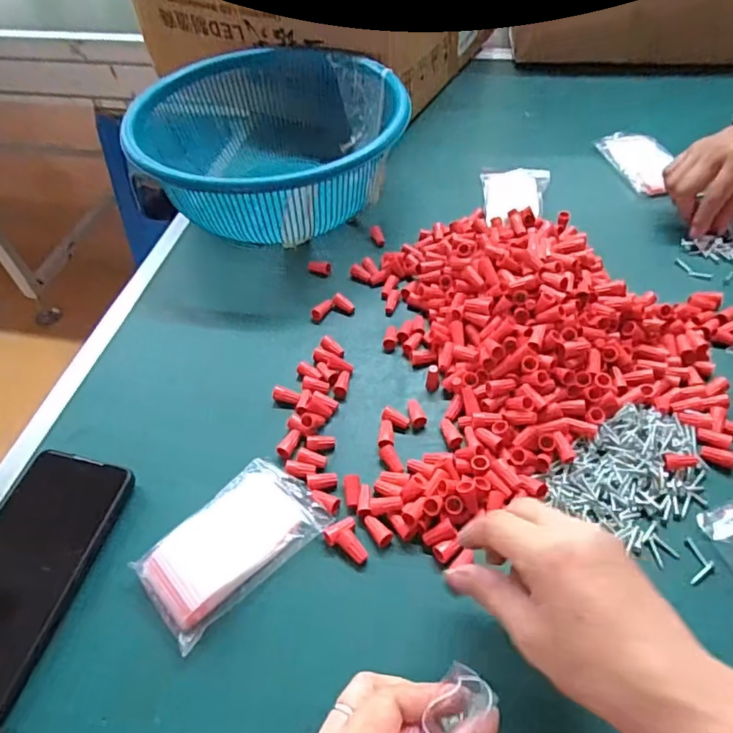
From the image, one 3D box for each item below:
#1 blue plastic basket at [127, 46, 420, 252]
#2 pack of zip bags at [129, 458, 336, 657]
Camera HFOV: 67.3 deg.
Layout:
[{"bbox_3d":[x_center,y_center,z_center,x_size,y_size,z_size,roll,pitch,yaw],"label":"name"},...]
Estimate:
[{"bbox_3d":[-0.095,-0.248,0.601,0.255,0.118,0.235,-3,50,1],"label":"blue plastic basket"},{"bbox_3d":[-0.090,0.117,0.367,0.069,0.015,0.115,36,61,28],"label":"pack of zip bags"}]

